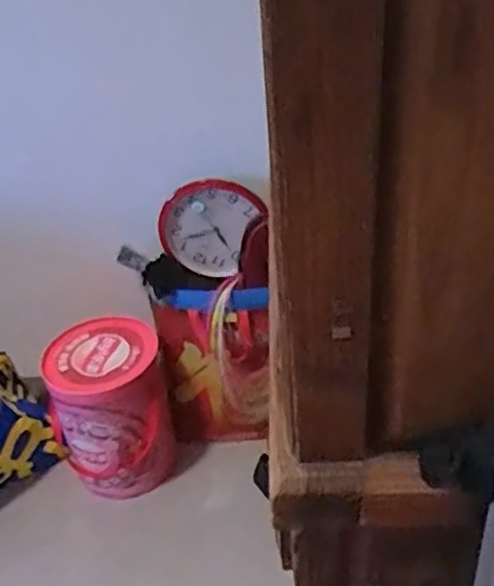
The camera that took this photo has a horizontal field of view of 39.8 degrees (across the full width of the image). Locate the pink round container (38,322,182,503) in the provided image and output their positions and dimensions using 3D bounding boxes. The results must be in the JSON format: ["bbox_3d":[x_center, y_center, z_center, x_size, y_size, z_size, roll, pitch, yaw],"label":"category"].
[{"bbox_3d":[-0.314,0.276,1.622,0.267,0.373,0.260,-3,36,2],"label":"pink round container"}]

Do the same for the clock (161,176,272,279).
[{"bbox_3d":[-0.087,-0.134,1.537,0.231,0.227,0.055,3,37,11],"label":"clock"}]

